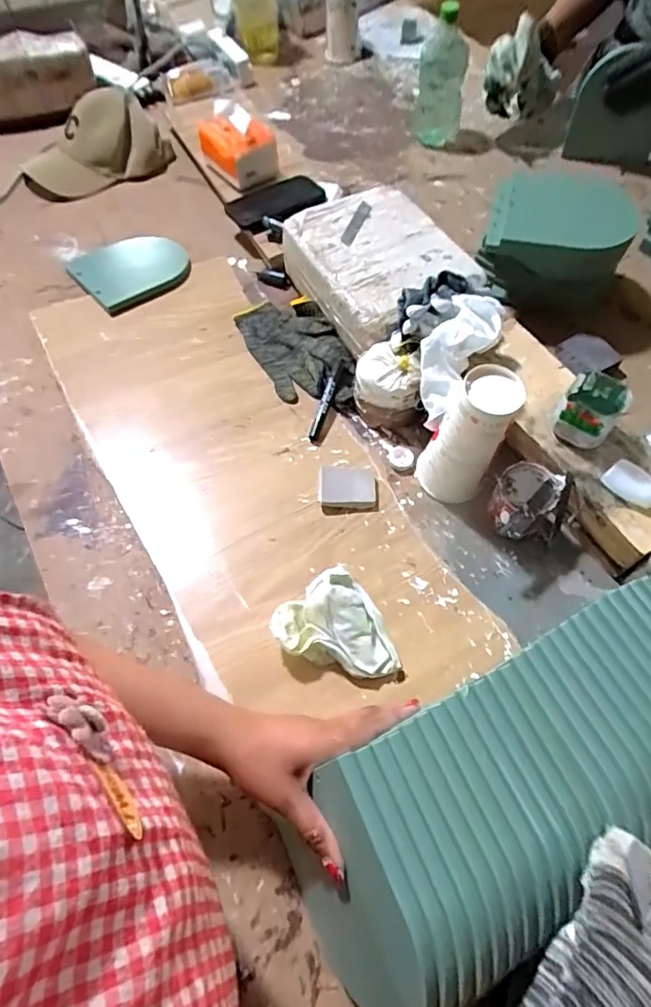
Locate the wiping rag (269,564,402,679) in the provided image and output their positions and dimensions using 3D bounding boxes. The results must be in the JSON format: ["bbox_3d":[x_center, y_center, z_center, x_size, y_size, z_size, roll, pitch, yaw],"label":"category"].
[{"bbox_3d":[0.004,0.124,0.549,0.109,0.048,0.121,-15,62,-8],"label":"wiping rag"}]

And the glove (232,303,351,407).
[{"bbox_3d":[-0.040,-0.222,0.762,0.112,0.025,0.213,-26,64,-14],"label":"glove"}]

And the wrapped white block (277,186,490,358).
[{"bbox_3d":[0.075,-0.335,0.787,0.200,0.095,0.277,-26,66,-13],"label":"wrapped white block"}]

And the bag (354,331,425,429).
[{"bbox_3d":[0.080,-0.156,0.682,0.082,0.099,0.083,-3,61,-2],"label":"bag"}]

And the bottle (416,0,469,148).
[{"bbox_3d":[0.196,-0.706,0.900,0.083,0.208,0.084,9,61,5],"label":"bottle"}]

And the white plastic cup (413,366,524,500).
[{"bbox_3d":[0.156,-0.074,0.604,0.081,0.168,0.068,16,62,9],"label":"white plastic cup"}]

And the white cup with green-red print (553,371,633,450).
[{"bbox_3d":[0.297,-0.105,0.598,0.060,0.053,0.071,38,69,17],"label":"white cup with green-red print"}]

